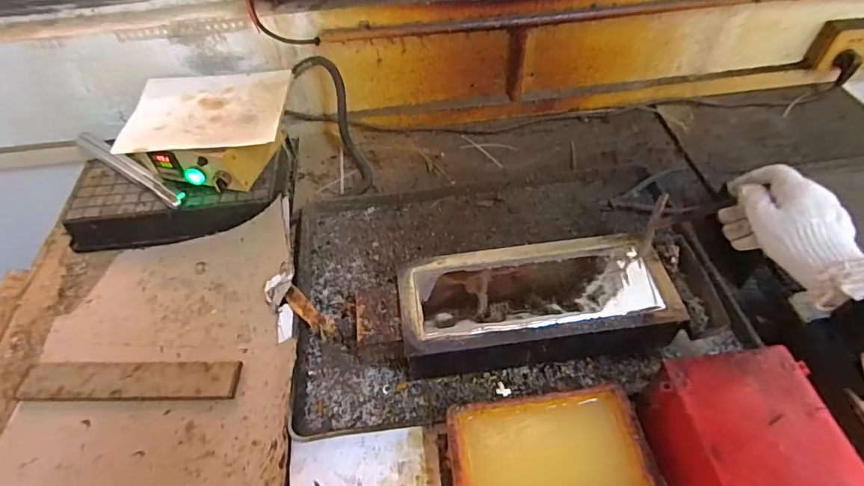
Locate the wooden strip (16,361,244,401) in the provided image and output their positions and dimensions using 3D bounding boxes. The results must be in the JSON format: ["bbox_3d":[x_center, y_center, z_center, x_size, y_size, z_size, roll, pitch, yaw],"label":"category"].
[{"bbox_3d":[-0.410,0.188,0.653,0.296,0.016,0.050,-2,50,2],"label":"wooden strip"}]

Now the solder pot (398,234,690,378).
[{"bbox_3d":[0.132,0.085,0.626,0.340,0.095,0.163,-9,50,-5],"label":"solder pot"}]

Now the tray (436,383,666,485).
[{"bbox_3d":[0.122,0.240,0.514,0.222,0.066,0.137,-8,50,-3],"label":"tray"}]

